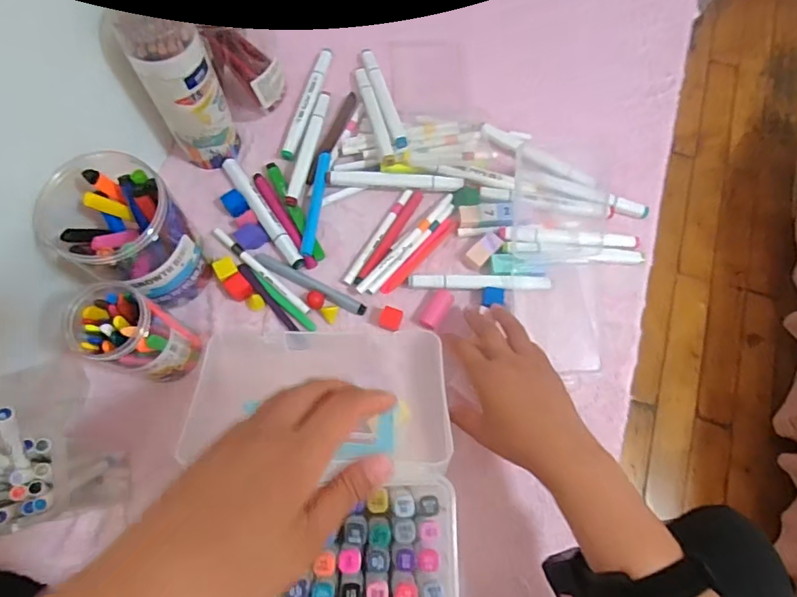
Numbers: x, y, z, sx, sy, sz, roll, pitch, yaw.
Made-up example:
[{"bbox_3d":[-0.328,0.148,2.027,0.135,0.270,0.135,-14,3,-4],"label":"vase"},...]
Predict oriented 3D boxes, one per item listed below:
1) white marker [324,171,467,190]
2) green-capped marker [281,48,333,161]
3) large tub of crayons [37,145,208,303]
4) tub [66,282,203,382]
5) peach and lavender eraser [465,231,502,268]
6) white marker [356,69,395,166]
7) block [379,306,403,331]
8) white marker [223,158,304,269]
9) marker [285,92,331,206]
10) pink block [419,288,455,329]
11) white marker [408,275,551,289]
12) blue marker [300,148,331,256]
[{"bbox_3d":[-0.004,-0.127,0.552,0.144,0.013,0.015,2,72,-2],"label":"white marker"},{"bbox_3d":[-0.104,-0.226,0.598,0.019,0.016,0.155,16,72,3],"label":"green-capped marker"},{"bbox_3d":[-0.244,-0.055,0.468,0.115,0.118,0.101,34,74,8],"label":"large tub of crayons"},{"bbox_3d":[-0.226,0.033,0.451,0.071,0.116,0.064,34,74,8],"label":"tub"},{"bbox_3d":[0.090,-0.051,0.545,0.042,0.016,0.022,-43,79,-14],"label":"peach and lavender eraser"},{"bbox_3d":[-0.028,-0.208,0.577,0.013,0.010,0.151,-12,61,-6],"label":"white marker"},{"bbox_3d":[-0.007,0.020,0.517,0.021,0.013,0.023,16,72,3],"label":"block"},{"bbox_3d":[-0.145,-0.093,0.547,0.016,0.010,0.147,-33,77,-12],"label":"white marker"},{"bbox_3d":[-0.099,-0.170,0.570,0.015,0.012,0.151,12,72,1],"label":"marker"},{"bbox_3d":[0.039,0.011,0.528,0.021,0.013,0.046,32,74,7],"label":"pink block"},{"bbox_3d":[0.085,-0.017,0.534,0.145,0.016,0.016,2,72,-2],"label":"white marker"},{"bbox_3d":[-0.088,-0.106,0.554,0.015,0.013,0.128,8,72,0],"label":"blue marker"}]

